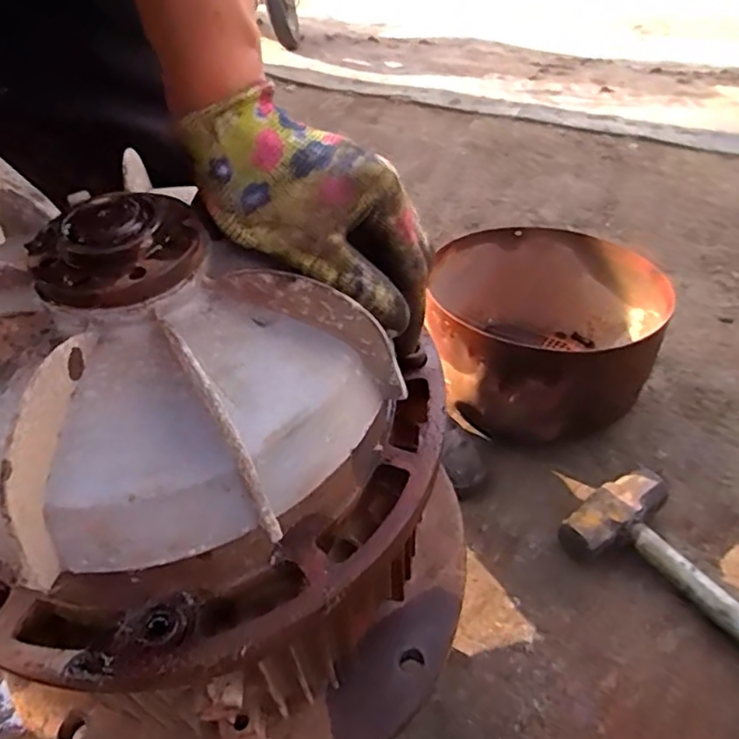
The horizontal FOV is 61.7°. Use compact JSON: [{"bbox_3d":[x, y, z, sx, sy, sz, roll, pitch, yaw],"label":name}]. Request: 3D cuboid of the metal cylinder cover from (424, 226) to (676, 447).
[{"bbox_3d":[0.266,-0.057,0.906,0.288,0.182,0.367,15,44,17],"label":"metal cylinder cover"}]

